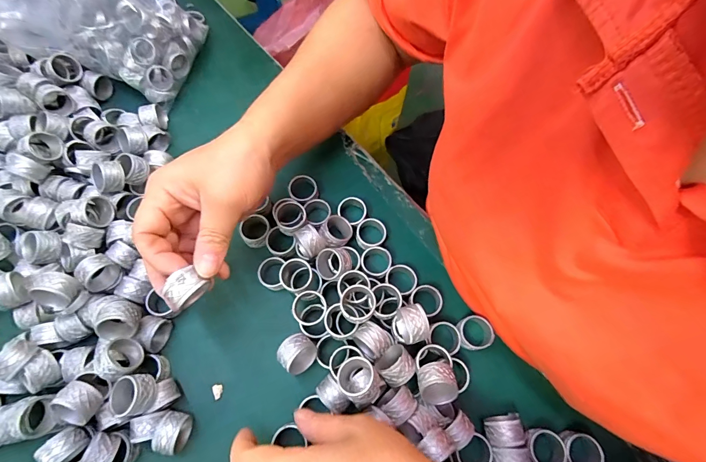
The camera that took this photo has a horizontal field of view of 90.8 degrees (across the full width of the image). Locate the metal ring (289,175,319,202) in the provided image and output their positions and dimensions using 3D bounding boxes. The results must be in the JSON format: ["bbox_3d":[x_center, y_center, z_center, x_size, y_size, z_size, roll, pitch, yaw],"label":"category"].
[{"bbox_3d":[-0.048,-0.040,0.341,0.027,0.013,0.027,0,68,-1],"label":"metal ring"}]

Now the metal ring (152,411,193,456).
[{"bbox_3d":[-0.135,0.151,0.262,0.018,0.025,0.026,11,68,3],"label":"metal ring"}]

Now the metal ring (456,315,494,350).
[{"bbox_3d":[0.102,0.086,0.295,0.030,0.015,0.027,-34,72,-14],"label":"metal ring"}]

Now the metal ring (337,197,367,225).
[{"bbox_3d":[0.000,-0.018,0.333,0.027,0.018,0.024,32,71,11],"label":"metal ring"}]

